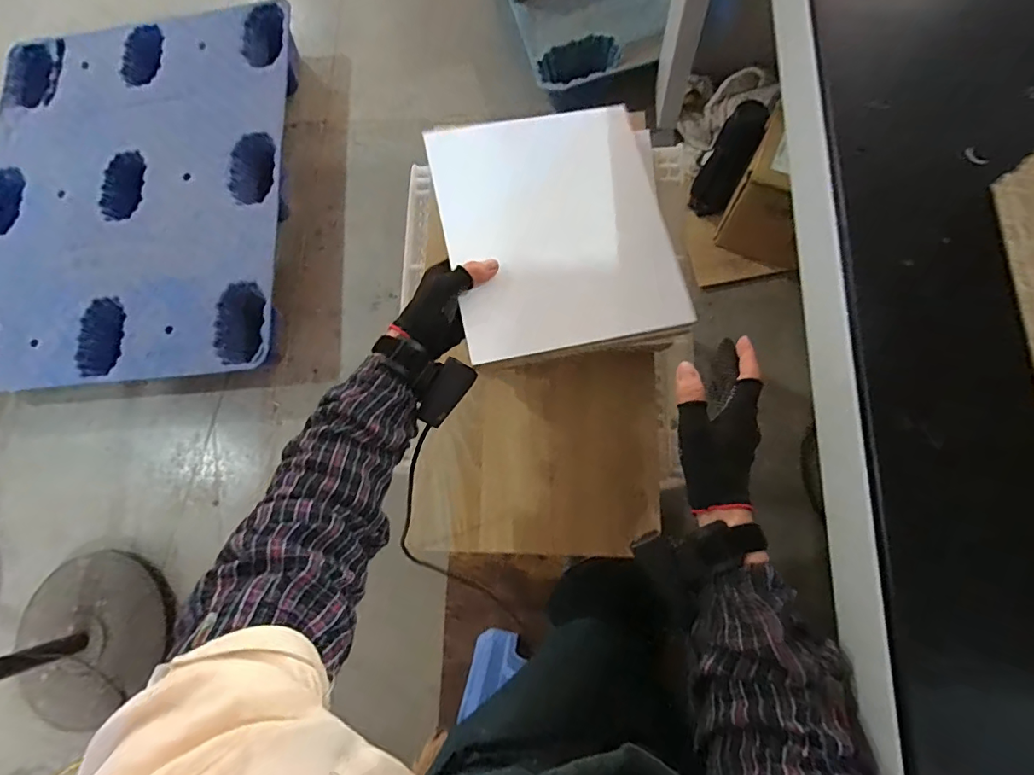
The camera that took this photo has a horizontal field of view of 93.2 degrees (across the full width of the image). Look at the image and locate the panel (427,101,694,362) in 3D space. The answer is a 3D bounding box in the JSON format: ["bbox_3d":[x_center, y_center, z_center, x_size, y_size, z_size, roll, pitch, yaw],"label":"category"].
[{"bbox_3d":[0.041,-0.172,0.522,0.227,0.010,0.267,-11,78,-7],"label":"panel"}]

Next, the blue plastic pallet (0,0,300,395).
[{"bbox_3d":[-1.169,-0.600,1.459,0.987,0.168,1.202,-2,74,-1],"label":"blue plastic pallet"}]

